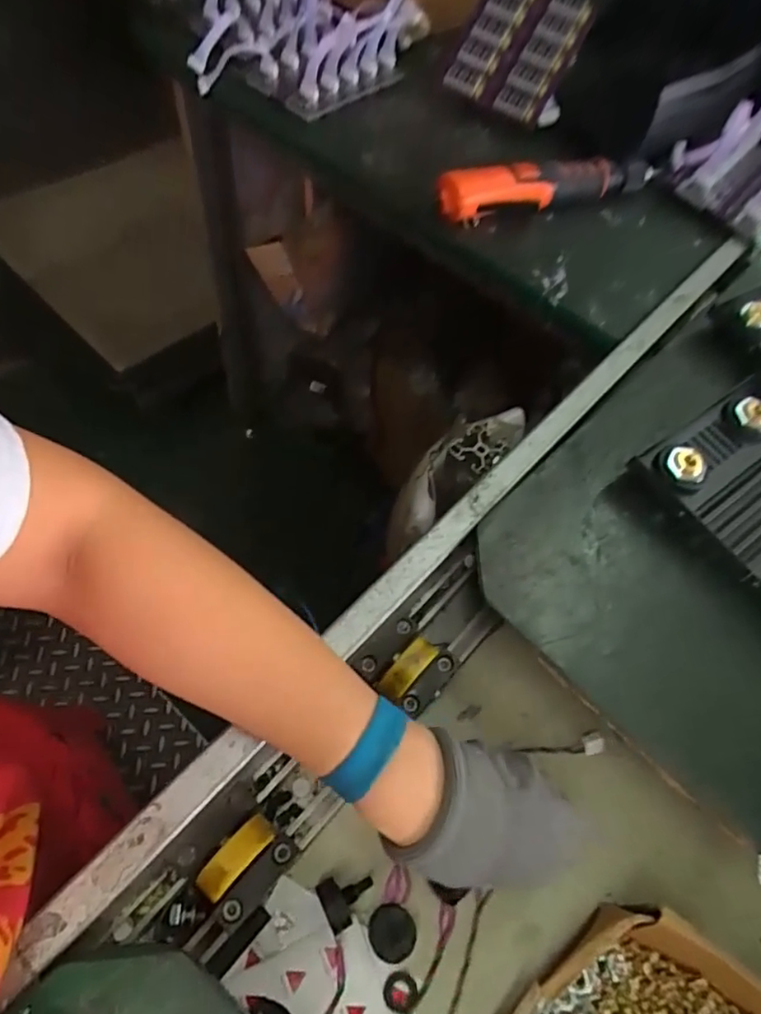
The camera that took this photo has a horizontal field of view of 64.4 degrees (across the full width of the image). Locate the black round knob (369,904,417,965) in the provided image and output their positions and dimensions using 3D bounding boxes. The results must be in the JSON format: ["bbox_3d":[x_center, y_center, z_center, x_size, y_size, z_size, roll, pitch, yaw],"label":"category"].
[{"bbox_3d":[0.007,0.254,0.360,0.028,0.012,0.027,3,59,-5],"label":"black round knob"}]

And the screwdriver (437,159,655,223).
[{"bbox_3d":[0.168,-0.318,0.608,0.240,0.042,0.044,-12,62,-14],"label":"screwdriver"}]

